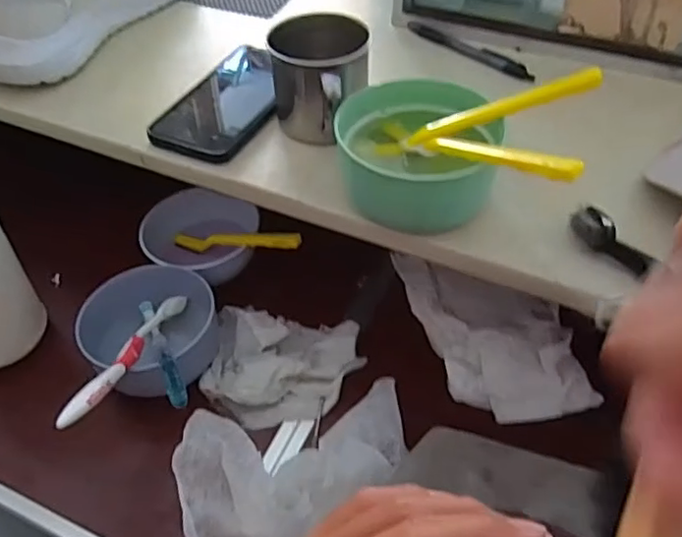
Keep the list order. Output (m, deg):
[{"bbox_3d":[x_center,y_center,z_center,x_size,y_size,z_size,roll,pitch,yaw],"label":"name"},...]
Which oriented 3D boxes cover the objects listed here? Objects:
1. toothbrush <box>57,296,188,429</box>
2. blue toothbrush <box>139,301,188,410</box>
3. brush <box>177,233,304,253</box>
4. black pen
[{"bbox_3d":[-0.165,0.065,0.469,0.021,0.016,0.178,5,23,6],"label":"toothbrush"},{"bbox_3d":[-0.140,0.062,0.467,0.013,0.018,0.174,-24,24,-17],"label":"blue toothbrush"},{"bbox_3d":[-0.099,-0.025,0.556,0.160,0.016,0.014,1,43,41],"label":"brush"},{"bbox_3d":[0.120,-0.203,0.555,0.016,0.006,0.142,-37,58,-26],"label":"black pen"}]

